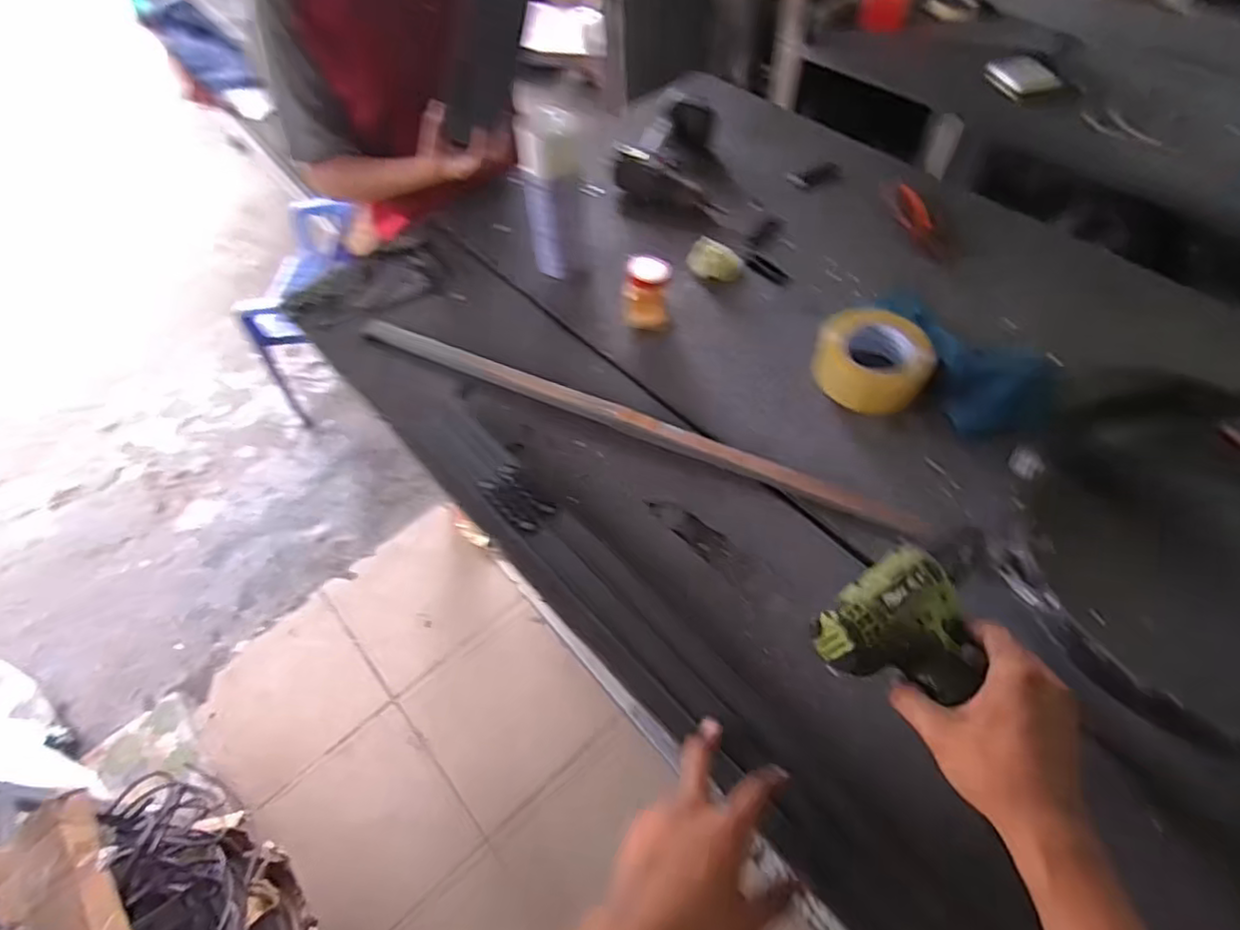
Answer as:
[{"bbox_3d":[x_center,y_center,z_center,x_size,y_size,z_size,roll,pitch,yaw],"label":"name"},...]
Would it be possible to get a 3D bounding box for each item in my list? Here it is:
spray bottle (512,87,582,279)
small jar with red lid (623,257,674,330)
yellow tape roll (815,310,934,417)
[{"bbox_3d":[-0.083,-0.346,0.823,0.076,0.208,0.055,-5,56,0],"label":"spray bottle"},{"bbox_3d":[0.034,-0.212,0.806,0.058,0.076,0.049,0,56,4],"label":"small jar with red lid"},{"bbox_3d":[0.297,-0.121,0.763,0.128,0.067,0.108,9,57,9],"label":"yellow tape roll"}]

